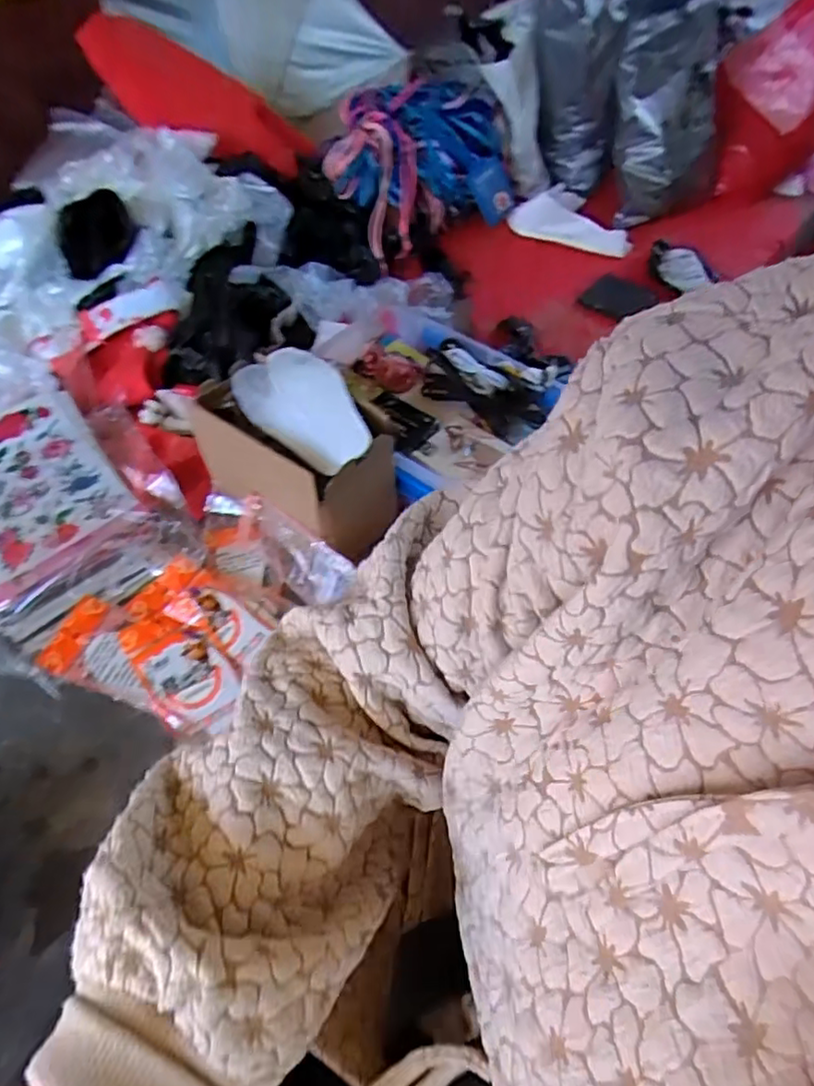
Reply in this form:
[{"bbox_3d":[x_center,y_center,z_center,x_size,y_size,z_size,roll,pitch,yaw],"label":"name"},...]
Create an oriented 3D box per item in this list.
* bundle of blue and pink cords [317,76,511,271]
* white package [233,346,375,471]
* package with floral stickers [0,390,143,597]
[{"bbox_3d":[0.023,-0.675,1.147,0.342,0.174,0.330,2,52,1],"label":"bundle of blue and pink cords"},{"bbox_3d":[-0.108,-0.141,0.663,0.099,0.033,0.169,-26,57,-19],"label":"white package"},{"bbox_3d":[-0.470,-0.070,0.778,0.191,0.050,0.292,-31,59,-22],"label":"package with floral stickers"}]

